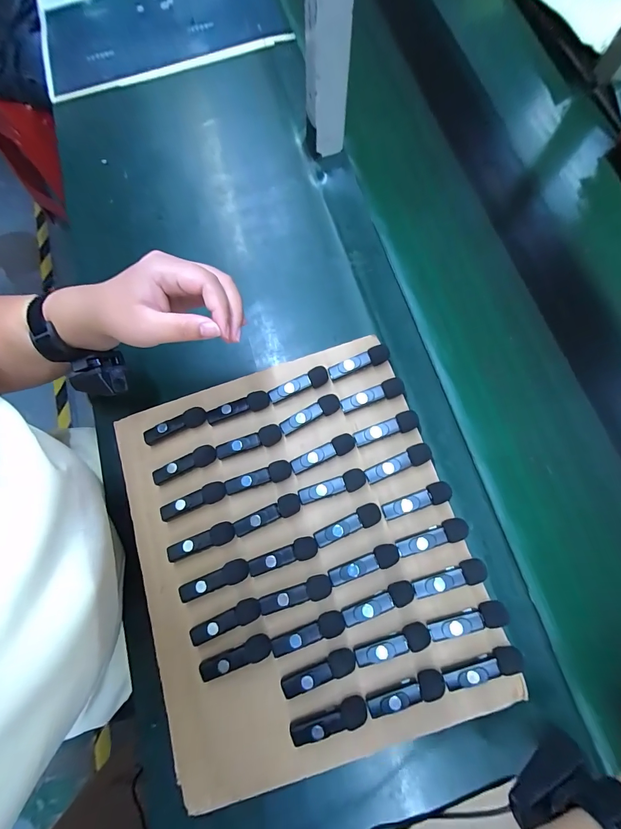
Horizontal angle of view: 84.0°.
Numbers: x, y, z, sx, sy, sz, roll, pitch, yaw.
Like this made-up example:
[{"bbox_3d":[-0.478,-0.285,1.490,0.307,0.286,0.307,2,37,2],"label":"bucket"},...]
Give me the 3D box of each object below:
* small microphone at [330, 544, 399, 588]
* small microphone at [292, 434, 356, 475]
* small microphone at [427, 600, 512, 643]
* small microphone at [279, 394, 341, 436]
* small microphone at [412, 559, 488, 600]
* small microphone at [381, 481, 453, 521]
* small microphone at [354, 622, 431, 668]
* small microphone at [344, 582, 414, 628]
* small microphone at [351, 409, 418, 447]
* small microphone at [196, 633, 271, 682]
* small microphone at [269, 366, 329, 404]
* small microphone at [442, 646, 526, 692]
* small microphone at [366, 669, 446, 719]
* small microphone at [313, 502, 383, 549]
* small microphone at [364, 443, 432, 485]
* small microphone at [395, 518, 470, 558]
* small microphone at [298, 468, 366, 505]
[{"bbox_3d":[0.047,0.135,0.311,0.063,0.015,0.019,-18,75,-4],"label":"small microphone"},{"bbox_3d":[0.013,0.039,0.336,0.065,0.013,0.018,-24,76,-6],"label":"small microphone"},{"bbox_3d":[0.133,0.175,0.292,0.064,0.016,0.018,-14,75,-3],"label":"small microphone"},{"bbox_3d":[-0.001,0.000,0.347,0.063,0.016,0.017,-24,76,-6],"label":"small microphone"},{"bbox_3d":[0.121,0.143,0.300,0.062,0.013,0.019,-14,75,-3],"label":"small microphone"},{"bbox_3d":[0.098,0.080,0.320,0.062,0.015,0.019,-16,75,-4],"label":"small microphone"},{"bbox_3d":[0.069,0.196,0.293,0.063,0.017,0.019,-20,75,-5],"label":"small microphone"},{"bbox_3d":[0.059,0.165,0.302,0.064,0.013,0.019,-19,75,-5],"label":"small microphone"},{"bbox_3d":[0.074,0.014,0.337,0.063,0.014,0.018,-17,75,-4],"label":"small microphone"},{"bbox_3d":[-0.065,0.211,0.299,0.064,0.016,0.019,-22,76,-6],"label":"small microphone"},{"bbox_3d":[-0.012,-0.029,0.355,0.062,0.016,0.015,-24,76,-6],"label":"small microphone"},{"bbox_3d":[0.141,0.208,0.282,0.063,0.016,0.017,-20,75,-5],"label":"small microphone"},{"bbox_3d":[0.078,0.230,0.283,0.063,0.016,0.018,-22,75,-6],"label":"small microphone"},{"bbox_3d":[0.034,0.103,0.319,0.063,0.014,0.019,-22,76,-6],"label":"small microphone"},{"bbox_3d":[0.084,0.048,0.329,0.064,0.015,0.018,-24,76,-6],"label":"small microphone"},{"bbox_3d":[0.109,0.111,0.309,0.062,0.015,0.019,-18,75,-4],"label":"small microphone"},{"bbox_3d":[0.021,0.070,0.328,0.064,0.012,0.018,-19,75,-5],"label":"small microphone"}]

